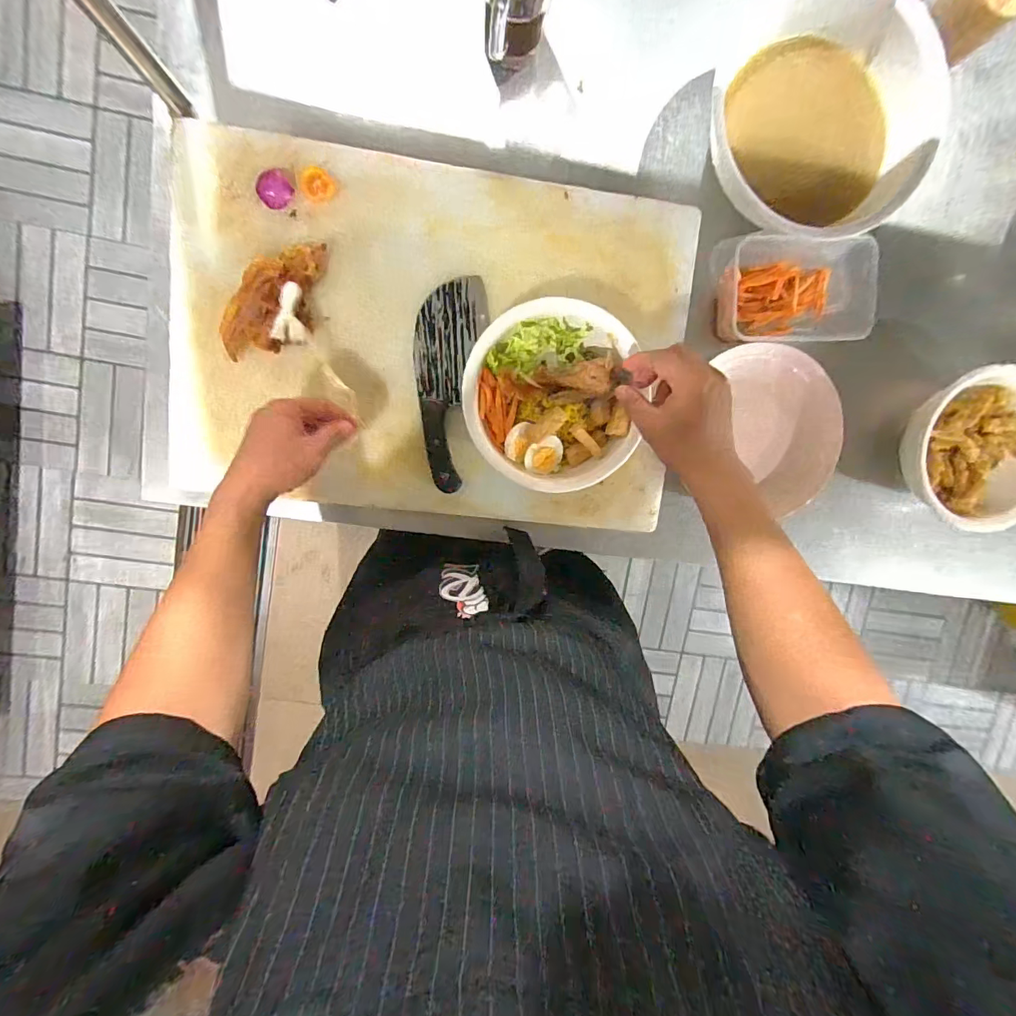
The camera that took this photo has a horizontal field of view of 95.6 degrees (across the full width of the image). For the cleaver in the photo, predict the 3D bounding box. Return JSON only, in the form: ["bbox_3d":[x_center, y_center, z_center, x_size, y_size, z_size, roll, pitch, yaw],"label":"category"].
[{"bbox_3d":[-0.078,-0.150,0.551,0.078,0.015,0.246,10,96,-6],"label":"cleaver"}]

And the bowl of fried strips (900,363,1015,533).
[{"bbox_3d":[0.613,-0.075,0.601,0.188,0.066,0.190,-1,97,-5],"label":"bowl of fried strips"}]

